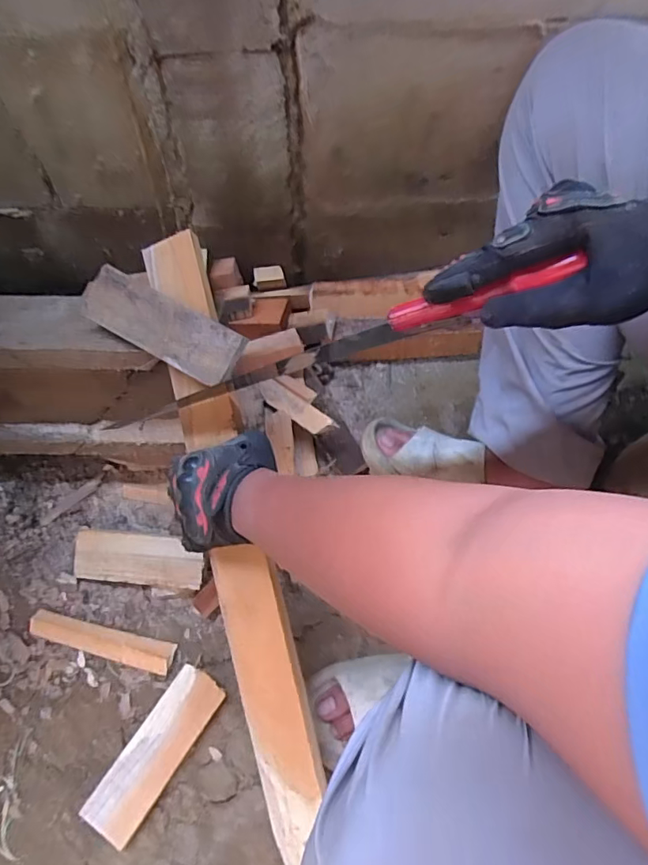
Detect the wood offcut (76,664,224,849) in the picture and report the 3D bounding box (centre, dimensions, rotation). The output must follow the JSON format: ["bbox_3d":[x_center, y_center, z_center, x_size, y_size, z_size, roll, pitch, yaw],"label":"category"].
[{"bbox_3d":[-0.185,0.353,0.570,0.060,0.020,0.174,31,68,13],"label":"wood offcut"}]

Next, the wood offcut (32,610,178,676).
[{"bbox_3d":[-0.270,0.253,0.618,0.180,0.018,0.034,12,65,5],"label":"wood offcut"}]

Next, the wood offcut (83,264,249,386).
[{"bbox_3d":[-0.166,-0.109,0.522,0.186,0.018,0.060,29,94,14],"label":"wood offcut"}]

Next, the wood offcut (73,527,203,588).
[{"bbox_3d":[-0.232,0.158,0.639,0.163,0.011,0.062,3,85,7],"label":"wood offcut"}]

